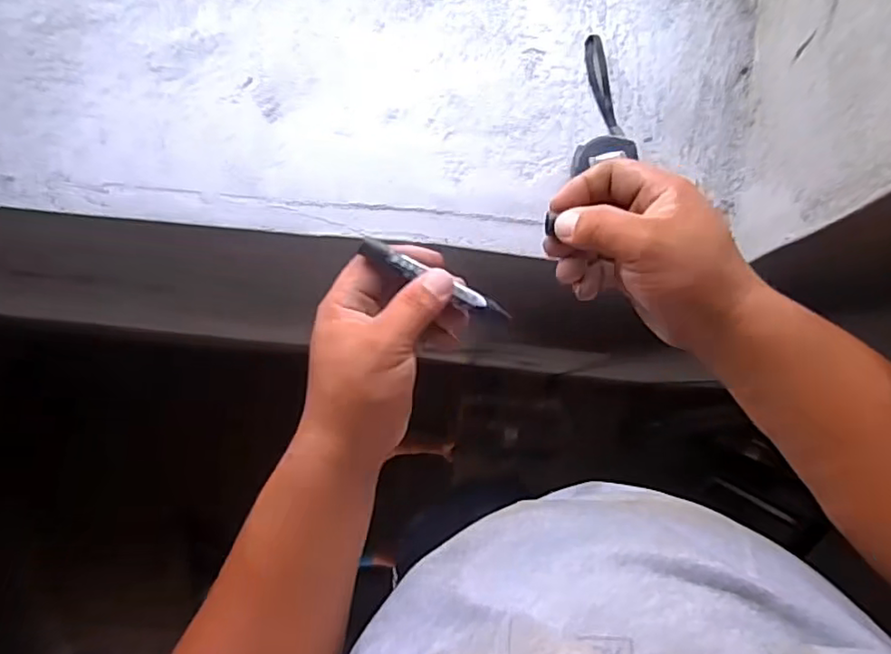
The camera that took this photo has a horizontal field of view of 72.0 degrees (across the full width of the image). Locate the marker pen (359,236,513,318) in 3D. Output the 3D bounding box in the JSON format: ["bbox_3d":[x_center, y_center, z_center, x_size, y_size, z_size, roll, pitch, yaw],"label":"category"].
[{"bbox_3d":[-0.005,-0.031,0.406,0.109,0.009,0.013,24,85,-11],"label":"marker pen"}]

